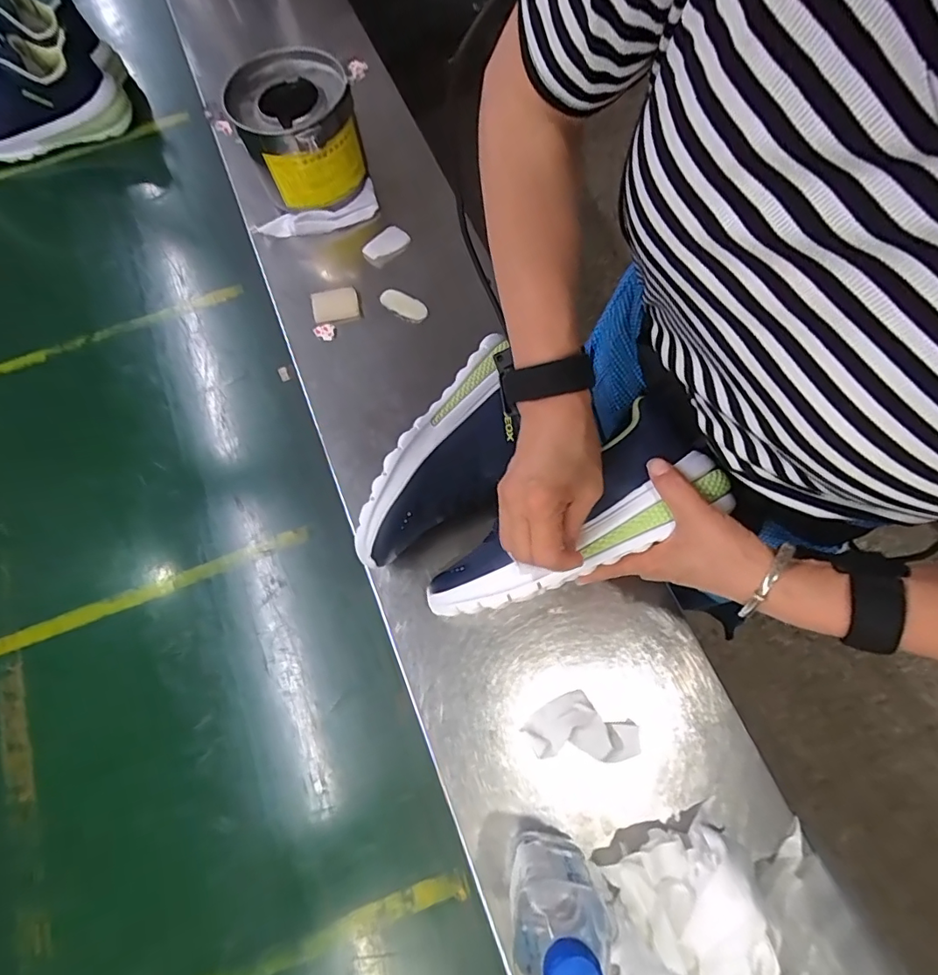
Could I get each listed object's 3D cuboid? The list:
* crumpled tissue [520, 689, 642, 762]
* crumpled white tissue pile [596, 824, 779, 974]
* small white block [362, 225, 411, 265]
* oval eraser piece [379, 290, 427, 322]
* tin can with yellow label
[{"bbox_3d":[0.101,0.212,0.445,0.099,0.015,0.052,2,72,3],"label":"crumpled tissue"},{"bbox_3d":[0.162,0.332,0.379,0.118,0.061,0.116,-14,72,-2],"label":"crumpled white tissue pile"},{"bbox_3d":[-0.103,-0.302,0.627,0.057,0.016,0.032,-41,75,-11],"label":"small white block"},{"bbox_3d":[-0.078,-0.219,0.602,0.062,0.007,0.028,27,75,11],"label":"oval eraser piece"},{"bbox_3d":[-0.203,-0.428,0.605,0.132,0.104,0.137,-1,72,2],"label":"tin can with yellow label"}]

